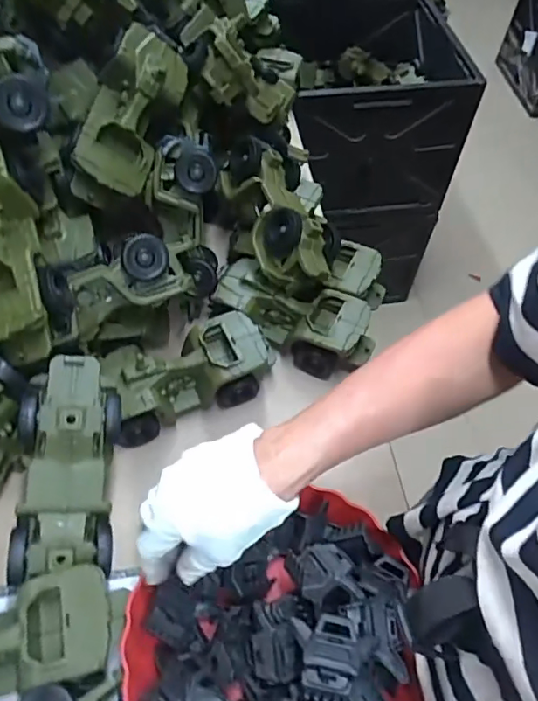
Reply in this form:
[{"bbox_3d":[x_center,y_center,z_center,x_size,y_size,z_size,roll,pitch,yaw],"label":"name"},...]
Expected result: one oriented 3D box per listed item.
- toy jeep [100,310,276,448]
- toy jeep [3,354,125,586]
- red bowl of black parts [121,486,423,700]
[{"bbox_3d":[-0.081,0.020,0.568,0.181,0.071,0.084,-19,58,-16],"label":"toy jeep"},{"bbox_3d":[-0.169,0.098,0.465,0.078,0.067,0.183,4,84,-1],"label":"toy jeep"},{"bbox_3d":[0.020,0.239,0.420,0.236,0.069,0.201,-24,60,-18],"label":"red bowl of black parts"}]

